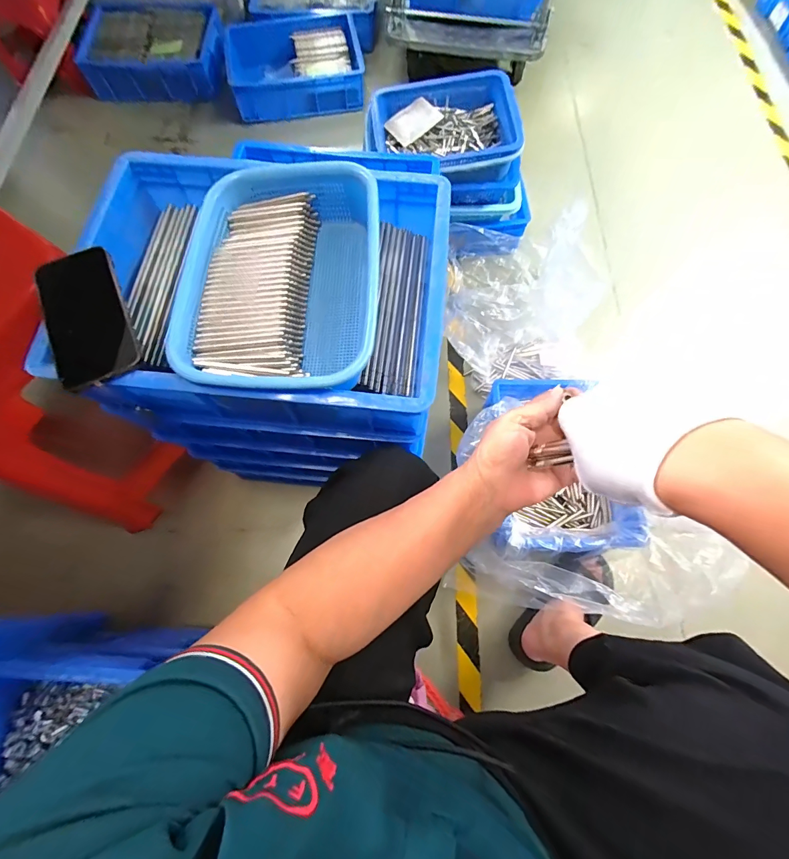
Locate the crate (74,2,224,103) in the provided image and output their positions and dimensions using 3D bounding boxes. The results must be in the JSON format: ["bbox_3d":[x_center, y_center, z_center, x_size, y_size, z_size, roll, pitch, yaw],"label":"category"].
[{"bbox_3d":[-0.774,-1.231,1.280,0.434,0.106,0.282,-2,71,0],"label":"crate"}]

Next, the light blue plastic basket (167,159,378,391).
[{"bbox_3d":[-0.123,-0.170,0.448,0.208,0.083,0.294,6,71,2],"label":"light blue plastic basket"}]

